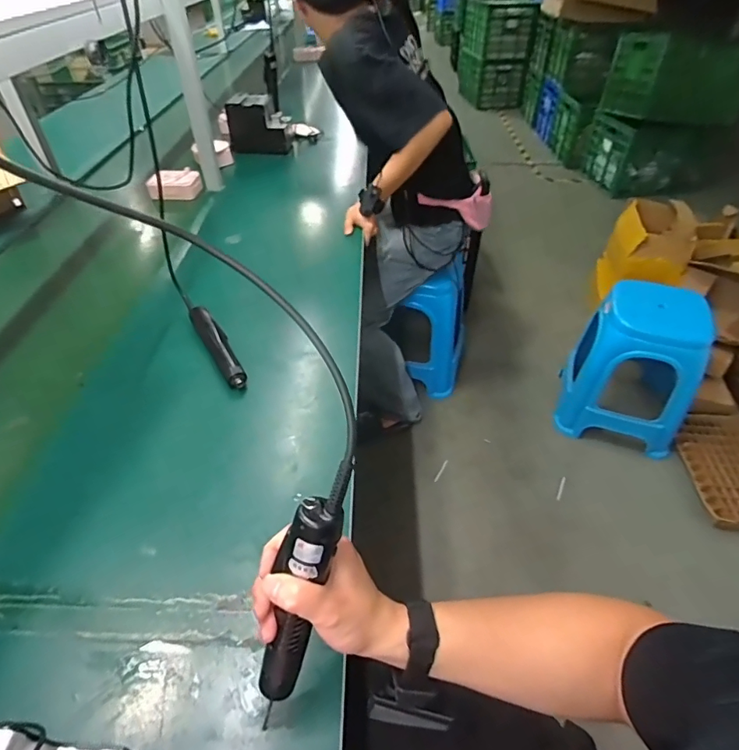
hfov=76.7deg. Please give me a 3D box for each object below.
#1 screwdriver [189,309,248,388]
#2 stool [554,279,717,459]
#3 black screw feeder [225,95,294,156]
[{"bbox_3d":[-0.264,-0.053,0.807,0.038,0.032,0.213,-23,49,-22],"label":"screwdriver"},{"bbox_3d":[0.864,-0.040,1.544,0.363,0.444,0.334,12,46,12],"label":"stool"},{"bbox_3d":[-0.353,-0.800,1.508,0.191,0.145,0.099,-12,46,-12],"label":"black screw feeder"}]

